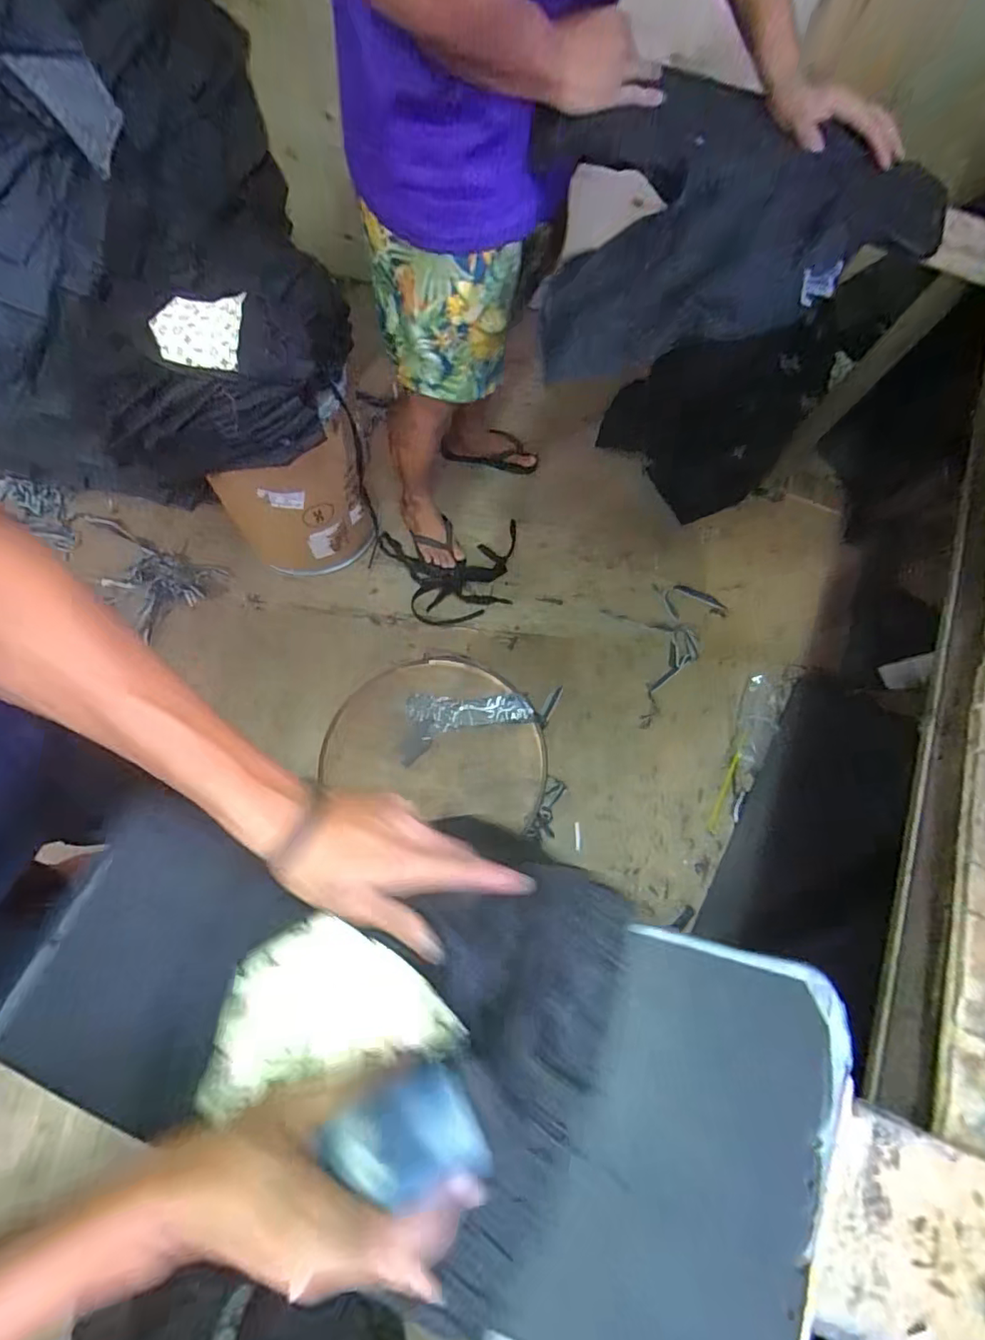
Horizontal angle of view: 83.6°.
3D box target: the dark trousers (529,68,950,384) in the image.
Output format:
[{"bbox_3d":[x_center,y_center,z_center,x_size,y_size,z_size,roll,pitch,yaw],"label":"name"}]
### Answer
[{"bbox_3d":[0.276,-0.558,0.717,0.434,0.204,0.270,-9,72,-7],"label":"dark trousers"}]

